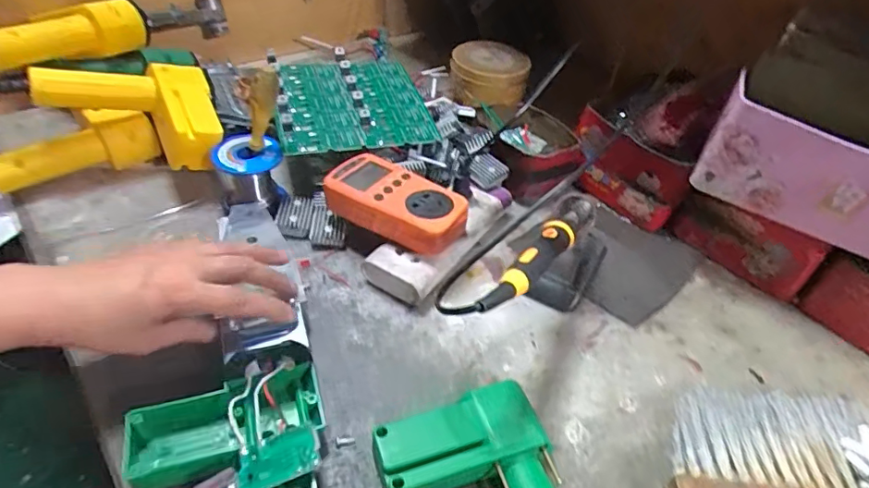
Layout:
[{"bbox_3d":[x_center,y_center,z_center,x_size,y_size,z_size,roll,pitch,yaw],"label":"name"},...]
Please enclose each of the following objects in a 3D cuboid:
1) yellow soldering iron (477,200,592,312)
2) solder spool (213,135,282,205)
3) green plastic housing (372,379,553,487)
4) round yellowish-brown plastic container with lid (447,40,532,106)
[{"bbox_3d":[0.081,0.005,0.381,0.023,0.026,0.205,26,31,20],"label":"yellow soldering iron"},{"bbox_3d":[-0.177,-0.065,0.501,0.061,0.058,0.059,-7,44,-14],"label":"solder spool"},{"bbox_3d":[0.035,0.168,0.319,0.110,0.031,0.147,-13,46,-20],"label":"green plastic housing"},{"bbox_3d":[0.071,-0.220,0.667,0.095,0.047,0.089,3,43,-3],"label":"round yellowish-brown plastic container with lid"}]

